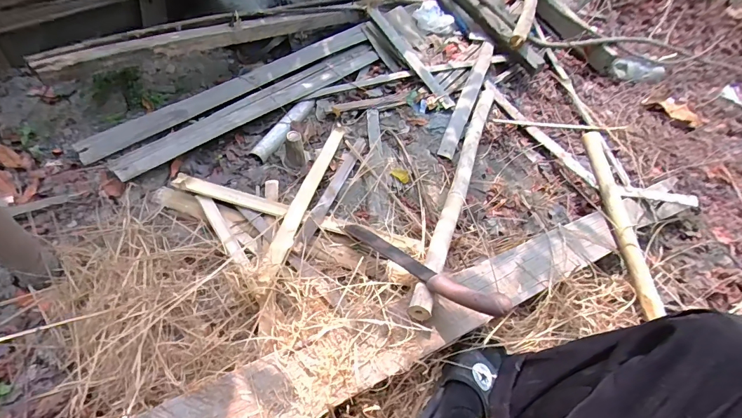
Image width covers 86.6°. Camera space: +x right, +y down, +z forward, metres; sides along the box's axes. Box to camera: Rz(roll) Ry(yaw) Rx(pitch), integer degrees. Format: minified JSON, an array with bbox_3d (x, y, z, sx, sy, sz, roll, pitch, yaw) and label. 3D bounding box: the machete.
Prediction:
[{"bbox_3d":[0.071,0.099,0.726,0.050,0.029,0.405,-27,29,-26],"label":"machete"}]

